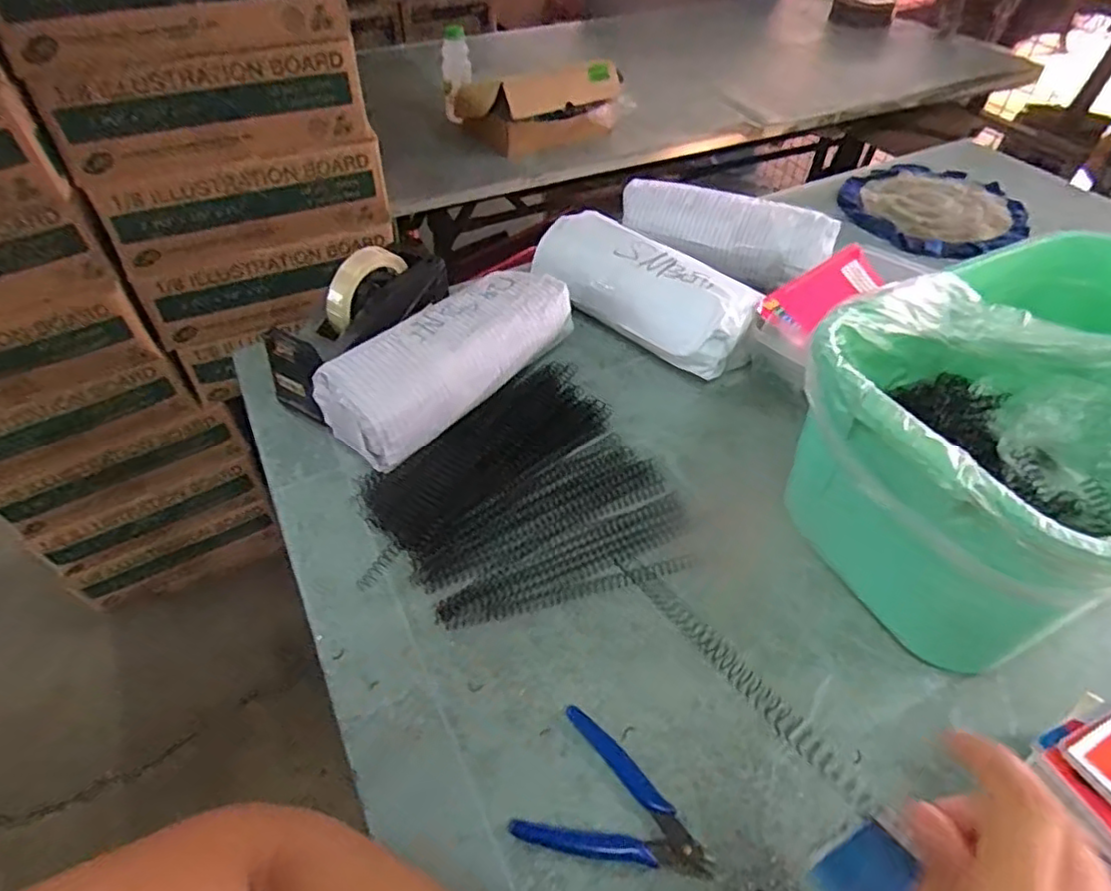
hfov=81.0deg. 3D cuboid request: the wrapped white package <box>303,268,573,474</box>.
[{"bbox_3d":[-0.103,-0.090,0.653,0.107,0.068,0.258,34,56,28],"label":"wrapped white package"}]

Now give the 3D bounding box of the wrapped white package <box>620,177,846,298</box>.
[{"bbox_3d":[0.199,-0.258,0.789,0.256,0.072,0.080,20,51,19],"label":"wrapped white package"}]

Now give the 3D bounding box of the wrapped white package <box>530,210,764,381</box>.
[{"bbox_3d":[0.087,-0.170,0.734,0.104,0.091,0.283,-36,56,-28],"label":"wrapped white package"}]

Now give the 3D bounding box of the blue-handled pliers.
[{"bbox_3d":[0.044,0.232,0.416,0.116,0.006,0.084,19,49,18],"label":"blue-handled pliers"}]

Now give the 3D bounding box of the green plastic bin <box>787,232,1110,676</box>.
[{"bbox_3d":[0.354,0.009,0.500,0.323,0.195,0.240,-21,50,-17],"label":"green plastic bin"}]

